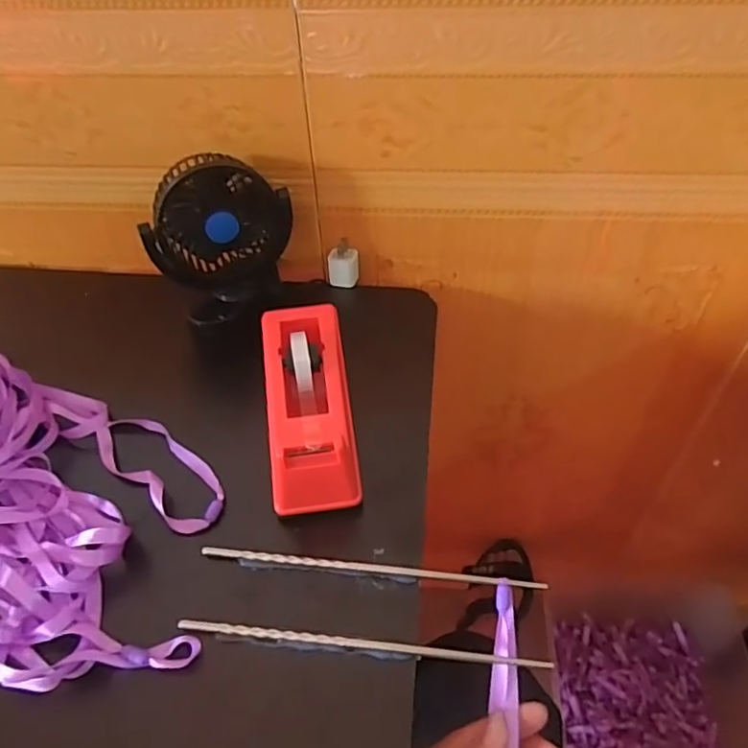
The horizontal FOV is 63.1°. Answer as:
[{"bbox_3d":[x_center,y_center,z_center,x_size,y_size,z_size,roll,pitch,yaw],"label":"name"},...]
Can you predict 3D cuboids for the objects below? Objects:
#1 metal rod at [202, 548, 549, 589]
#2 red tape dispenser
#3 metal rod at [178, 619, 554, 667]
[{"bbox_3d":[-0.002,0.127,0.395,0.220,0.006,0.007,4,47,7],"label":"metal rod"},{"bbox_3d":[-0.048,0.021,0.447,0.060,0.069,0.153,-8,47,-4],"label":"red tape dispenser"},{"bbox_3d":[-0.008,0.161,0.363,0.218,0.006,0.007,3,47,6],"label":"metal rod"}]

